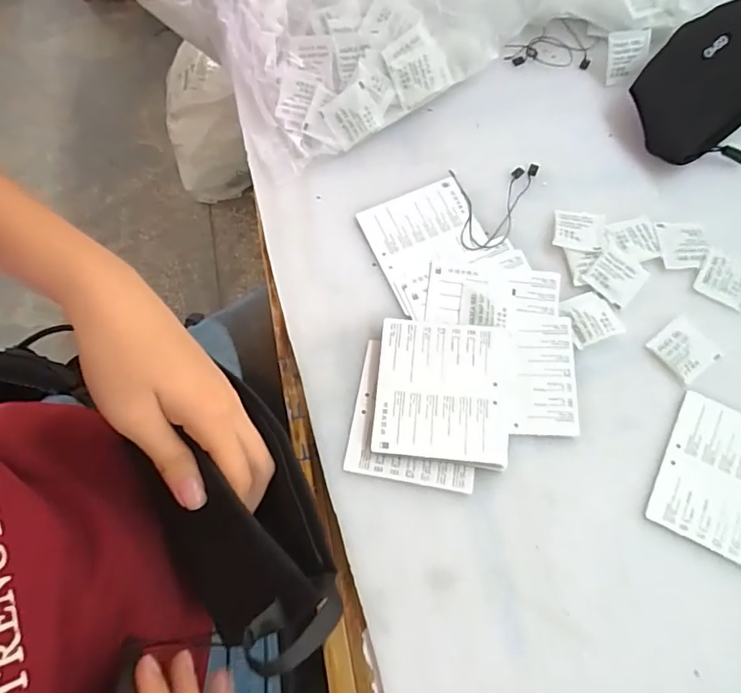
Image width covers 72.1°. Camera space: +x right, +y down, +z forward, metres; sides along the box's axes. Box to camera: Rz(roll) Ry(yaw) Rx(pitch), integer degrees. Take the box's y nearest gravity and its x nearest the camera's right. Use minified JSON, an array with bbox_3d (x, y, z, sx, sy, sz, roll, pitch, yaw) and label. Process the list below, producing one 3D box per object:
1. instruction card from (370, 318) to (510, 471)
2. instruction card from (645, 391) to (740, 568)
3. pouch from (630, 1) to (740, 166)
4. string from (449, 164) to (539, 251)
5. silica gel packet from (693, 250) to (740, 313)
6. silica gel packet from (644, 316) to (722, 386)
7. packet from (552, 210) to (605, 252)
[{"bbox_3d":[0.052,0.032,0.370,0.095,0.012,0.102,5,71,3],"label":"instruction card"},{"bbox_3d":[0.252,0.094,0.354,0.090,0.004,0.101,26,73,9],"label":"instruction card"},{"bbox_3d":[0.303,-0.233,0.444,0.105,0.033,0.178,36,75,12],"label":"pouch"},{"bbox_3d":[0.110,-0.117,0.428,0.076,0.006,0.077,-6,71,-1],"label":"string"},{"bbox_3d":[0.283,-0.053,0.405,0.041,0.004,0.040,29,73,10],"label":"silica gel packet"},{"bbox_3d":[0.238,0.002,0.386,0.041,0.004,0.042,-36,74,-11],"label":"silica gel packet"},{"bbox_3d":[0.171,-0.095,0.420,0.039,0.008,0.039,13,71,5],"label":"packet"}]

